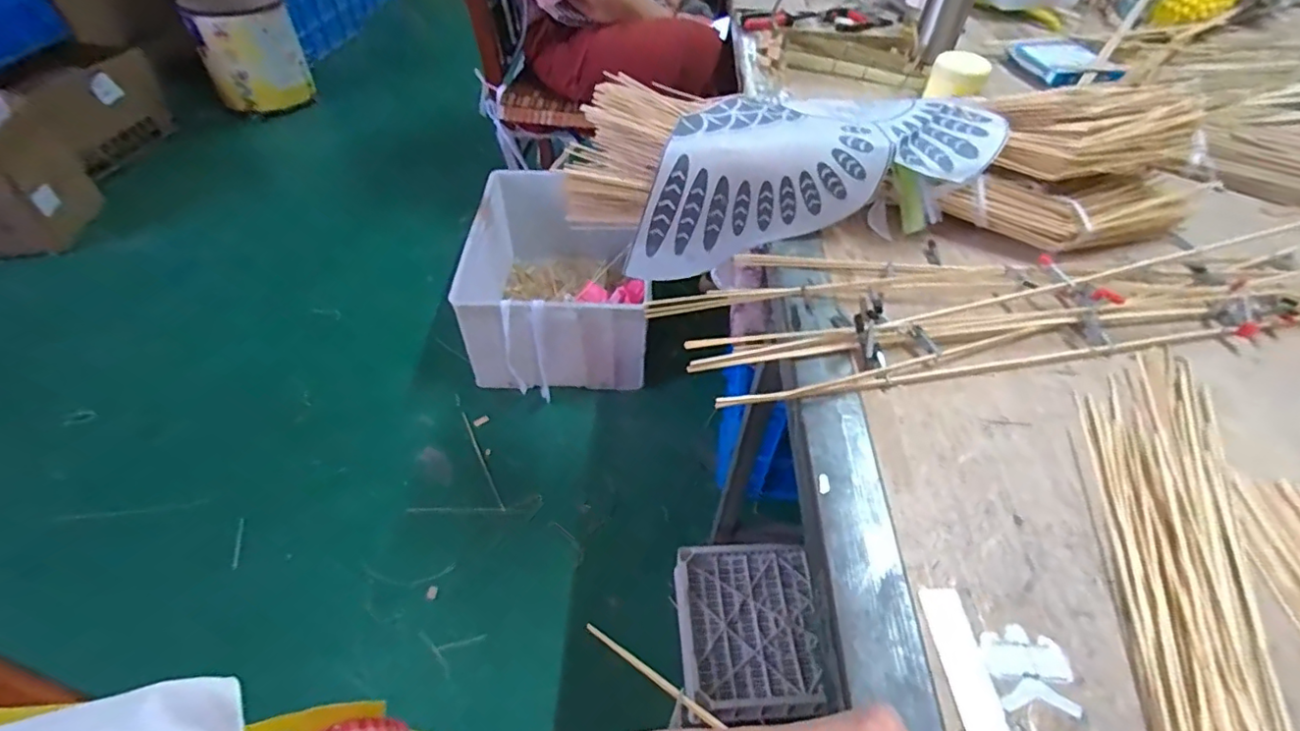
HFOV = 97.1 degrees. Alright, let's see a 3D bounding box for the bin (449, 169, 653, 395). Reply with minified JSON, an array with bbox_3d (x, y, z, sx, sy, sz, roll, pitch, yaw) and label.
[{"bbox_3d":[-0.216,-0.208,1.418,0.396,0.278,0.521,-1,48,-2],"label":"bin"}]

